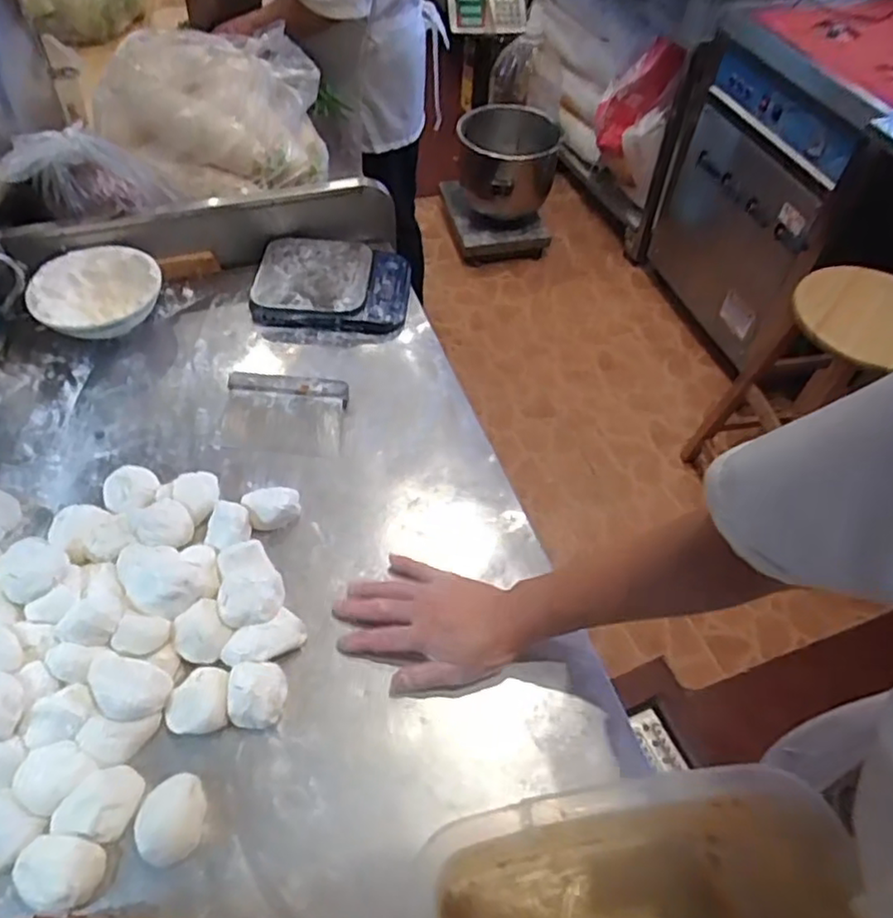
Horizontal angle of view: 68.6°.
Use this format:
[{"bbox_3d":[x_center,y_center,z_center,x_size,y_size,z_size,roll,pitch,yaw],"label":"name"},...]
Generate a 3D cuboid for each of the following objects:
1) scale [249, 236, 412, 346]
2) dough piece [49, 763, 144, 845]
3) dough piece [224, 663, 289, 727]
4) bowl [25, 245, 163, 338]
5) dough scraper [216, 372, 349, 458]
[{"bbox_3d":[-0.159,-0.236,0.902,0.206,0.035,0.176,3,53,1],"label":"scale"},{"bbox_3d":[-0.273,0.272,0.521,0.052,0.030,0.053,1,53,-1],"label":"dough piece"},{"bbox_3d":[-0.166,0.206,0.574,0.048,0.035,0.051,1,53,-1],"label":"dough piece"},{"bbox_3d":[-0.439,-0.202,0.834,0.155,0.069,0.119,-24,57,-18],"label":"bowl"},{"bbox_3d":[-0.192,-0.054,0.769,0.139,0.020,0.110,4,53,1],"label":"dough scraper"}]

